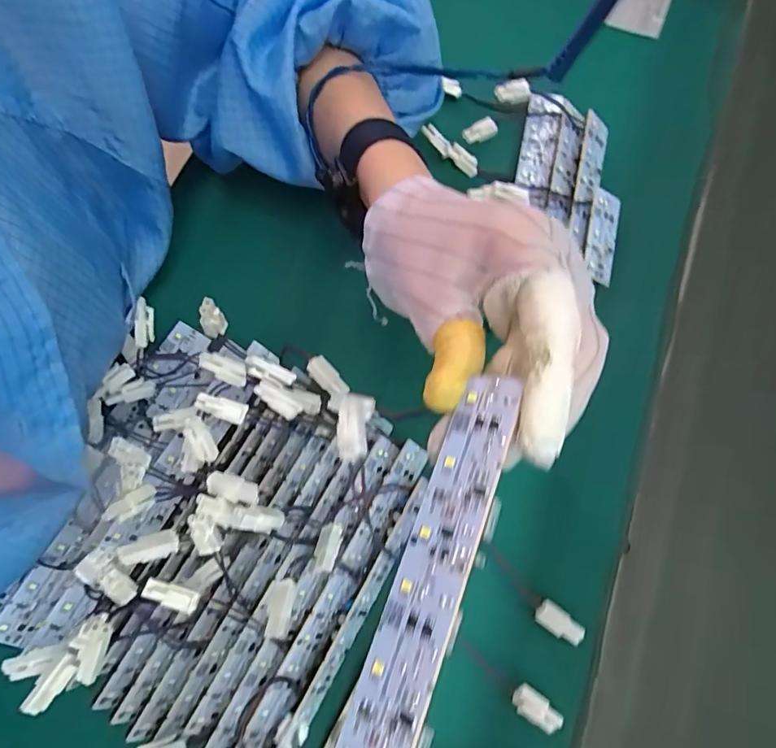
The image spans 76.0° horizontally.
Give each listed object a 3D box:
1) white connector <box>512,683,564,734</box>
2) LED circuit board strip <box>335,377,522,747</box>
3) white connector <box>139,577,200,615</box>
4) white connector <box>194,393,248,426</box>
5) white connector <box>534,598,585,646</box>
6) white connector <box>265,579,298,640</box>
[{"bbox_3d":[0.080,0.180,0.267,0.027,0.005,0.015,32,77,7],"label":"white connector"},{"bbox_3d":[0.004,0.083,0.142,0.023,0.004,0.177,6,65,41],"label":"LED circuit board strip"},{"bbox_3d":[-0.106,0.108,0.242,0.026,0.004,0.011,28,75,-14],"label":"white connector"},{"bbox_3d":[-0.085,0.018,0.254,0.025,0.005,0.011,22,74,-20],"label":"white connector"},{"bbox_3d":[0.096,0.140,0.277,0.028,0.004,0.014,36,77,8],"label":"white connector"},{"bbox_3d":[-0.051,0.110,0.234,0.011,0.004,0.026,9,49,1],"label":"white connector"}]

